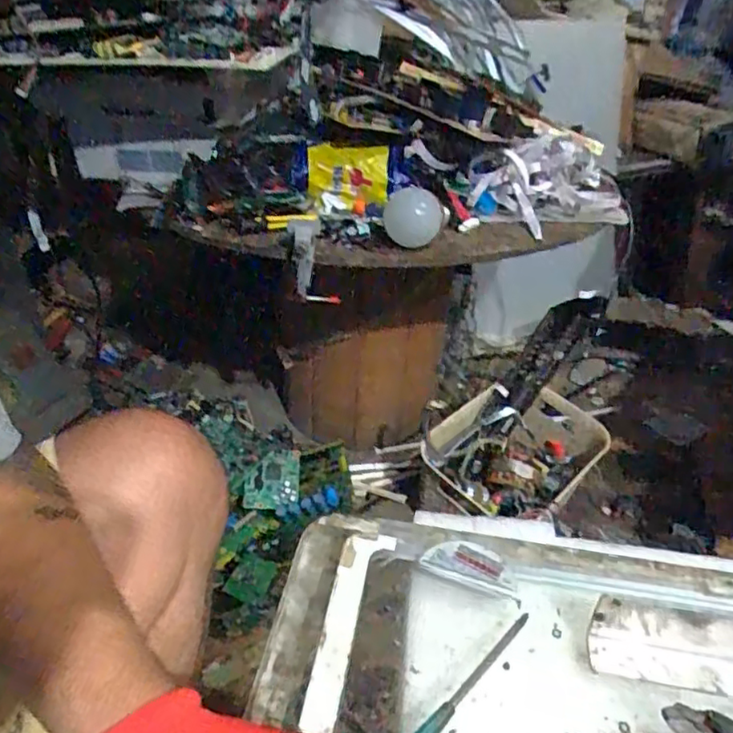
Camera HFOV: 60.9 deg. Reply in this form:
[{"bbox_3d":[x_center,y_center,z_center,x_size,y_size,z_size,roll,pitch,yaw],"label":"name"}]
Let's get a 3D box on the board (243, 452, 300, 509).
[{"bbox_3d":[-0.146,0.176,0.964,0.083,0.013,0.084,-1,68,1],"label":"board"}]

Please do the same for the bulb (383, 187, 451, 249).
[{"bbox_3d":[0.056,-0.167,0.703,0.074,0.071,0.073,4,32,4],"label":"bulb"}]

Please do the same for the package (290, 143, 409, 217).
[{"bbox_3d":[-0.018,-0.232,0.769,0.147,0.079,0.026,0,18,-3],"label":"package"}]

